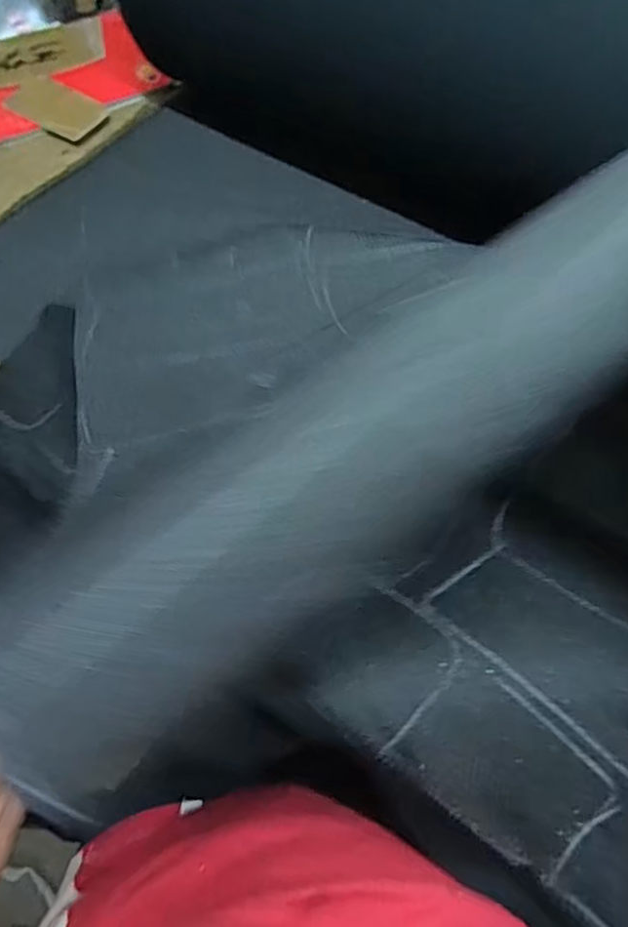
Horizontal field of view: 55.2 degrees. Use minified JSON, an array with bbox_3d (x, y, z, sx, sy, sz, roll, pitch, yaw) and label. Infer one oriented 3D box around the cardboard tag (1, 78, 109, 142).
[{"bbox_3d":[-0.266,-0.368,0.622,0.094,0.005,0.058,30,69,6],"label":"cardboard tag"}]

